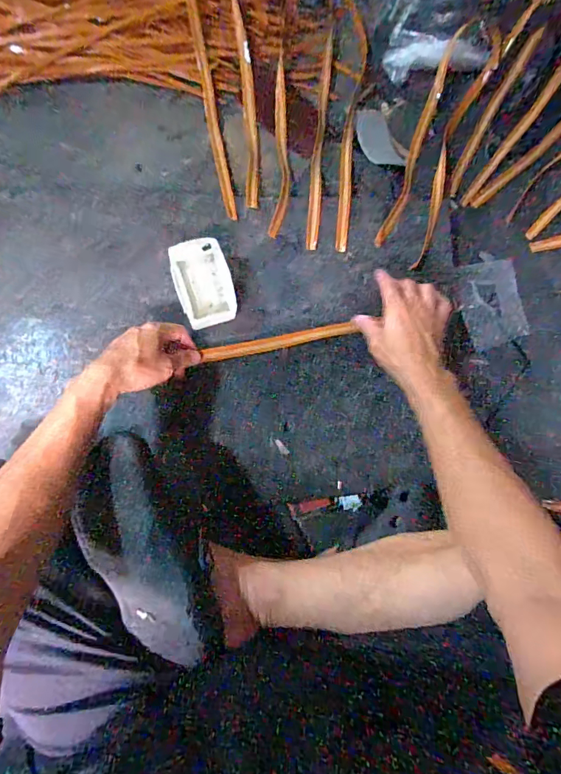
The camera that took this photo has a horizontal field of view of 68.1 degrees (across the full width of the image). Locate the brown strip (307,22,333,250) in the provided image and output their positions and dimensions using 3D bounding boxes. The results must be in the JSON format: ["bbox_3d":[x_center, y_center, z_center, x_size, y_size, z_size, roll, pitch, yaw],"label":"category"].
[{"bbox_3d":[0.060,-0.375,0.622,0.018,0.049,0.375,8,81,-10],"label":"brown strip"}]

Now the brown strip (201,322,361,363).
[{"bbox_3d":[-0.001,-0.061,0.551,0.198,0.028,0.019,-12,86,-8],"label":"brown strip"}]

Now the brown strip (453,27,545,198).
[{"bbox_3d":[0.329,-0.424,0.652,0.020,0.026,0.255,27,99,-4],"label":"brown strip"}]

